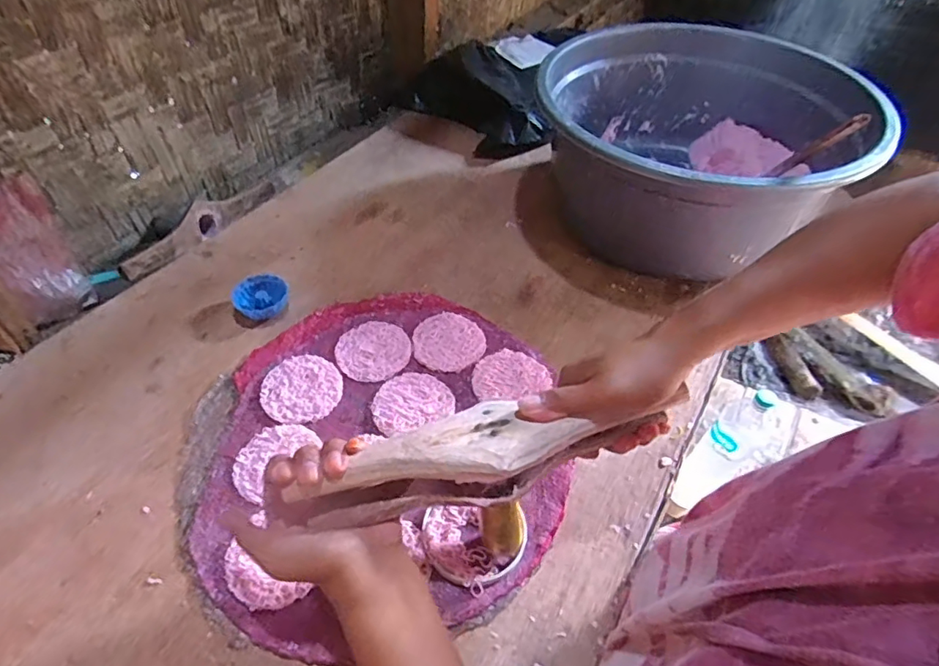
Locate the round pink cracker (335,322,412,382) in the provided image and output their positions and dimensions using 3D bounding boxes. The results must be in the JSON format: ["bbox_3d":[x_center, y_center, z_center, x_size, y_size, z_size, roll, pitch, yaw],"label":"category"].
[{"bbox_3d":[-0.105,0.018,0.594,0.080,0.005,0.073,-6,47,-8],"label":"round pink cracker"}]

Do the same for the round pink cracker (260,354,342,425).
[{"bbox_3d":[-0.173,0.057,0.559,0.079,0.010,0.079,1,47,-1],"label":"round pink cracker"}]

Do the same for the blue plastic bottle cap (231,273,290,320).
[{"bbox_3d":[-0.245,-0.040,0.641,0.062,0.025,0.064,1,47,-1],"label":"blue plastic bottle cap"}]

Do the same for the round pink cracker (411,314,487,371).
[{"bbox_3d":[-0.023,0.007,0.607,0.080,0.005,0.079,1,47,-1],"label":"round pink cracker"}]

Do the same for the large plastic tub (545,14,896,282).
[{"bbox_3d":[0.292,-0.238,0.727,0.389,0.199,0.398,1,48,-1],"label":"large plastic tub"}]

